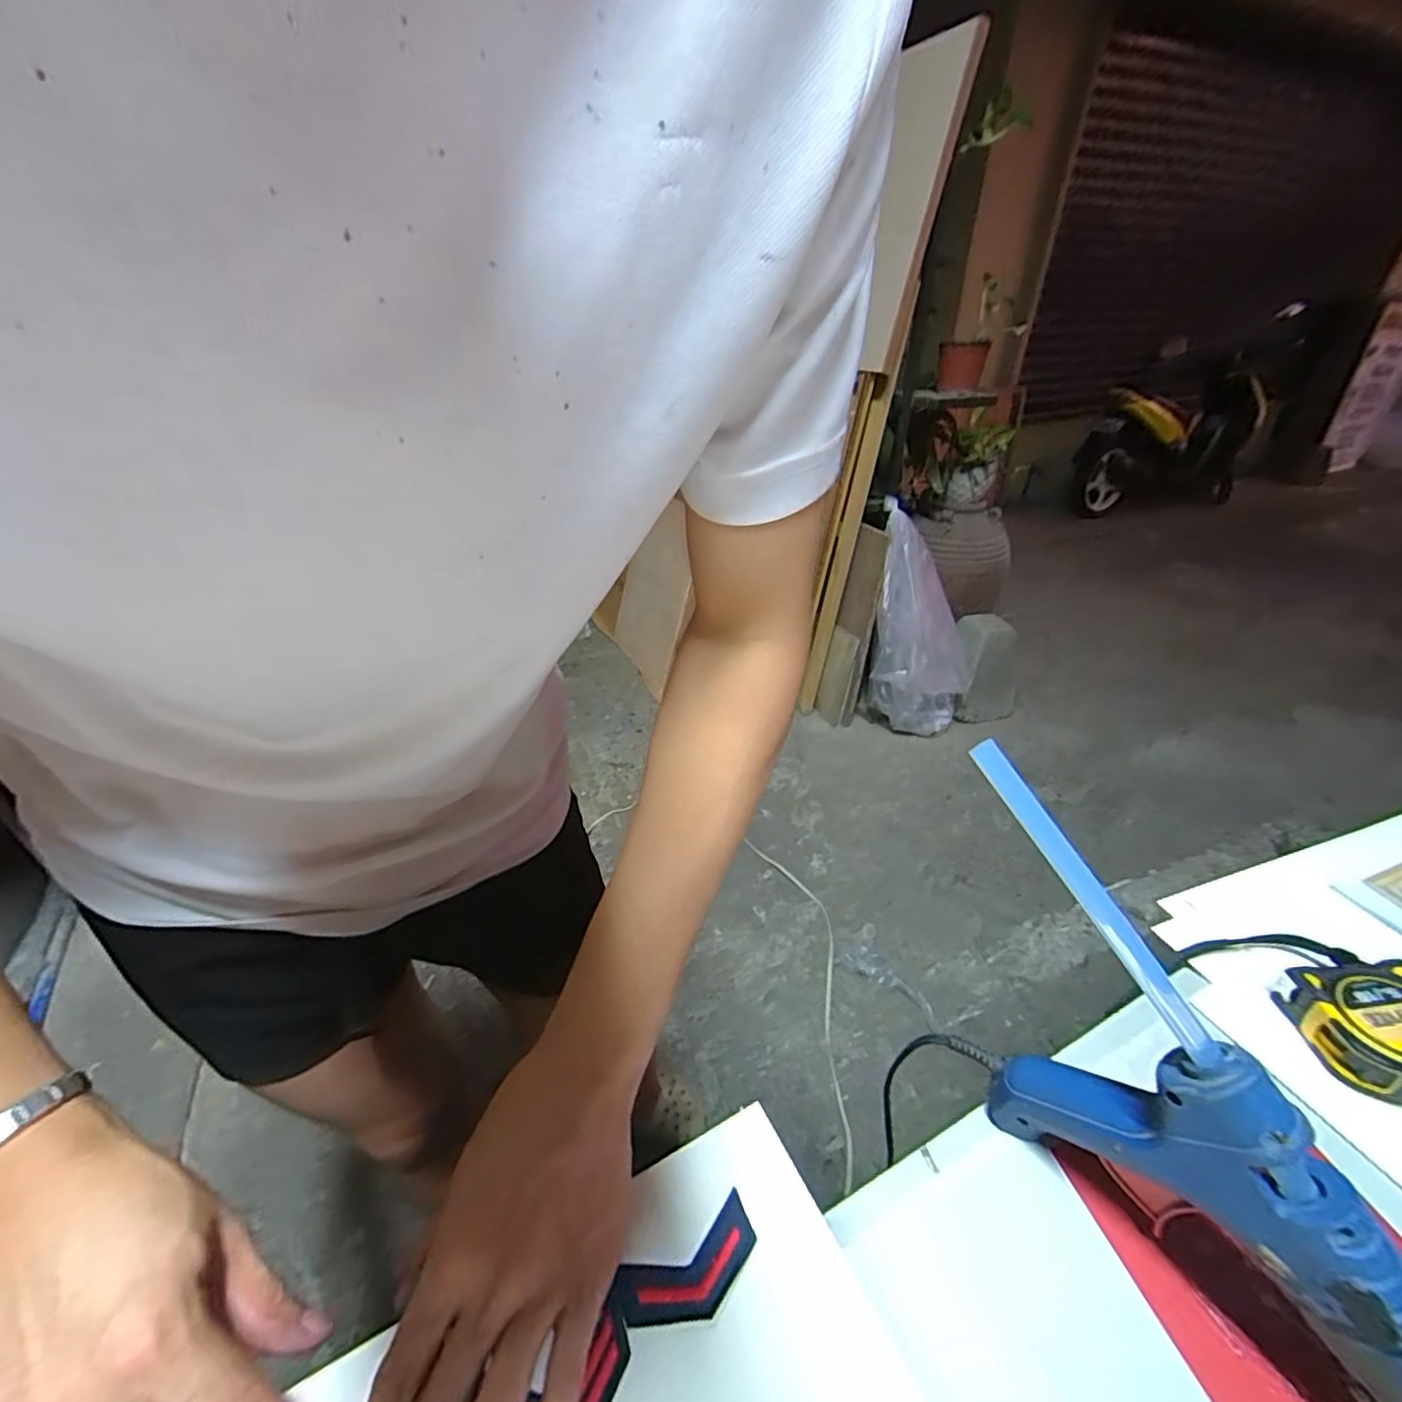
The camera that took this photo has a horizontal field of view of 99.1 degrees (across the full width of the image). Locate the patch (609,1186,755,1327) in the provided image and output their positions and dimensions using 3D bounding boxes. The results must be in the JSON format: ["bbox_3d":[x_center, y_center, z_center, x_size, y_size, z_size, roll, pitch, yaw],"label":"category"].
[{"bbox_3d":[-0.004,0.257,0.269,0.065,0.004,0.030,-13,36,-29],"label":"patch"}]

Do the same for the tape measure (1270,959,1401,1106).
[{"bbox_3d":[0.391,0.187,0.349,0.066,0.053,0.081,0,33,1],"label":"tape measure"}]

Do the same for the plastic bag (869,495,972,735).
[{"bbox_3d":[0.626,-0.154,1.713,0.292,0.629,0.254,12,35,19],"label":"plastic bag"}]

